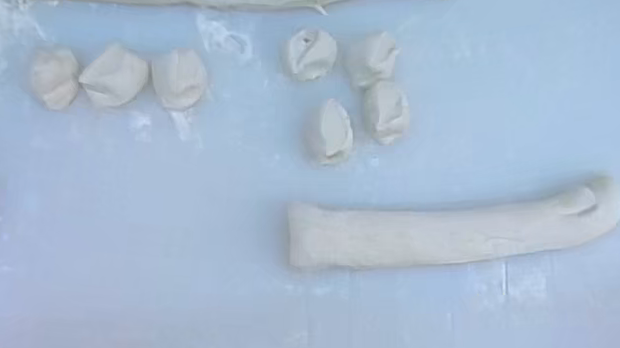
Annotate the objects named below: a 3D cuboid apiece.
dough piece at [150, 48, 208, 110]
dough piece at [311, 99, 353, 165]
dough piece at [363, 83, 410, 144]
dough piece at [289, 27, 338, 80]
[{"bbox_3d":[-0.093,-0.067,0.425,0.037,0.023,0.038,-6,82,-9],"label":"dough piece"},{"bbox_3d":[0.015,-0.030,0.429,0.029,0.021,0.042,-6,82,-9],"label":"dough piece"},{"bbox_3d":[0.057,-0.046,0.435,0.030,0.021,0.044,-5,82,-9],"label":"dough piece"},{"bbox_3d":[0.003,-0.087,0.438,0.037,0.022,0.032,-3,82,-8],"label":"dough piece"}]

